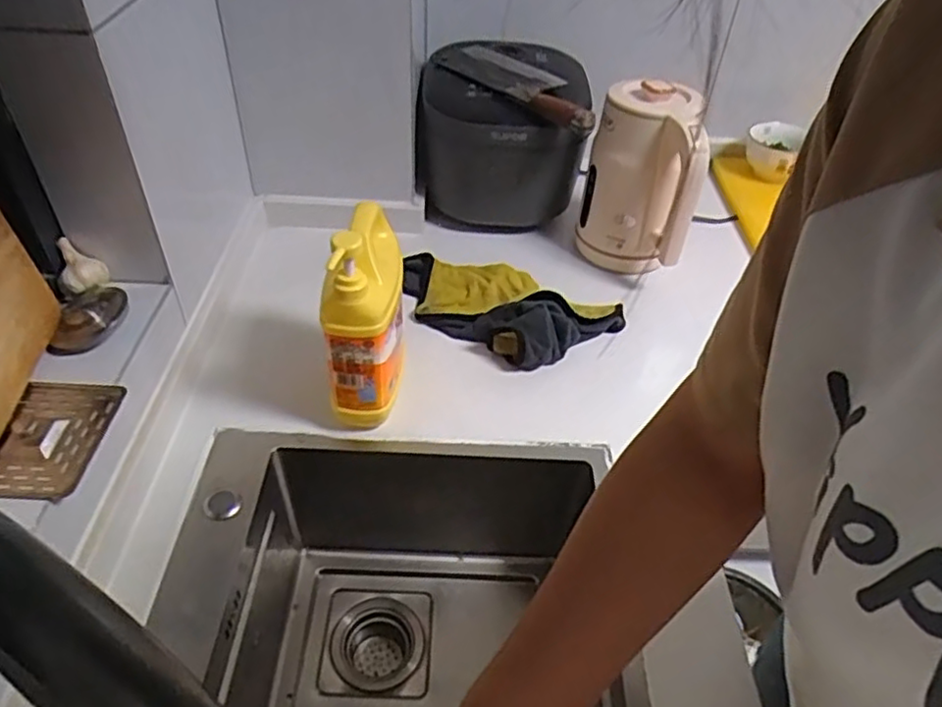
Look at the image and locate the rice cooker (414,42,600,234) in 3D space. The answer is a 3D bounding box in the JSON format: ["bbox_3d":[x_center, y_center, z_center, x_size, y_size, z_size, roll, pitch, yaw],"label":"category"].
[{"bbox_3d":[0.050,-0.347,1.088,0.260,0.226,0.312,9,43,5],"label":"rice cooker"}]

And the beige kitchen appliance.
[{"bbox_3d":[0.239,-0.239,0.961,0.136,0.248,0.189,6,43,2],"label":"beige kitchen appliance"}]

